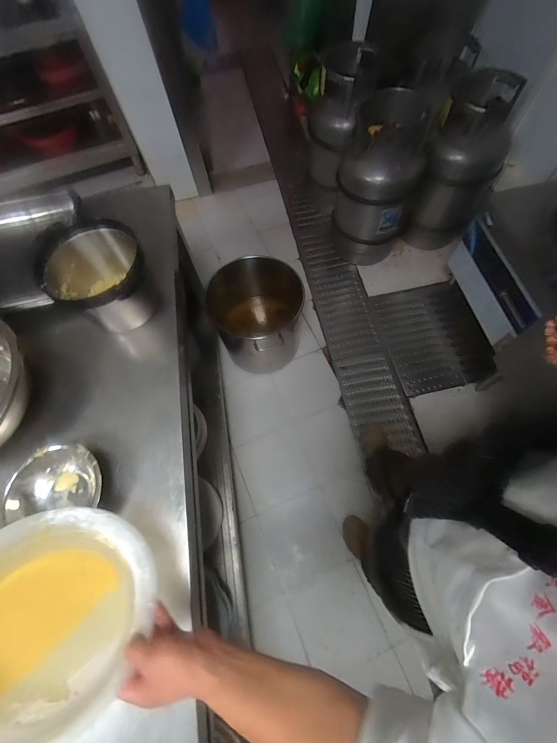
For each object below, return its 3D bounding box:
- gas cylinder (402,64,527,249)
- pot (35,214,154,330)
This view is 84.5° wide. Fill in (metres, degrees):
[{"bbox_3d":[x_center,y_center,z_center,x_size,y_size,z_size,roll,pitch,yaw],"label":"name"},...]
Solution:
[{"bbox_3d":[0.716,-0.774,1.252,0.252,0.596,0.286,26,71,13],"label":"gas cylinder"},{"bbox_3d":[-0.414,-0.200,0.741,0.206,0.198,0.201,-1,67,3],"label":"pot"}]

